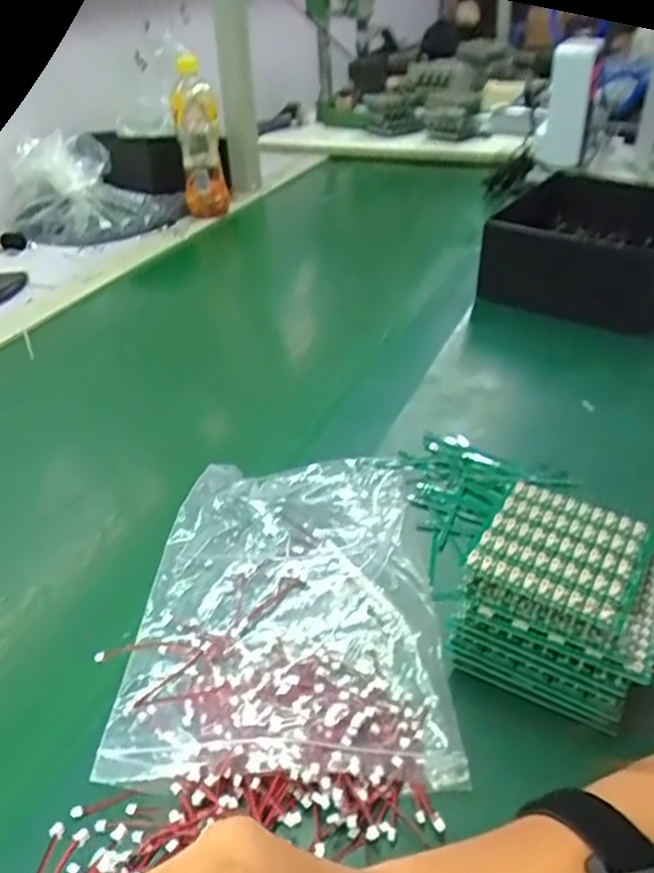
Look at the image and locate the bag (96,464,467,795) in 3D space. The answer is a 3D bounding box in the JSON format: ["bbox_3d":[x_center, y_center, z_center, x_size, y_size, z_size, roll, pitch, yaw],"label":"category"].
[{"bbox_3d":[-0.022,0.090,0.423,0.165,0.024,0.238,-4,34,1],"label":"bag"}]

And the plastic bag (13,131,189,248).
[{"bbox_3d":[-0.345,-0.369,1.046,0.246,0.113,0.161,-9,35,-7],"label":"plastic bag"}]

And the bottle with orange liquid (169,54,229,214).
[{"bbox_3d":[-0.189,-0.440,1.035,0.060,0.209,0.054,-14,35,-14],"label":"bottle with orange liquid"}]

